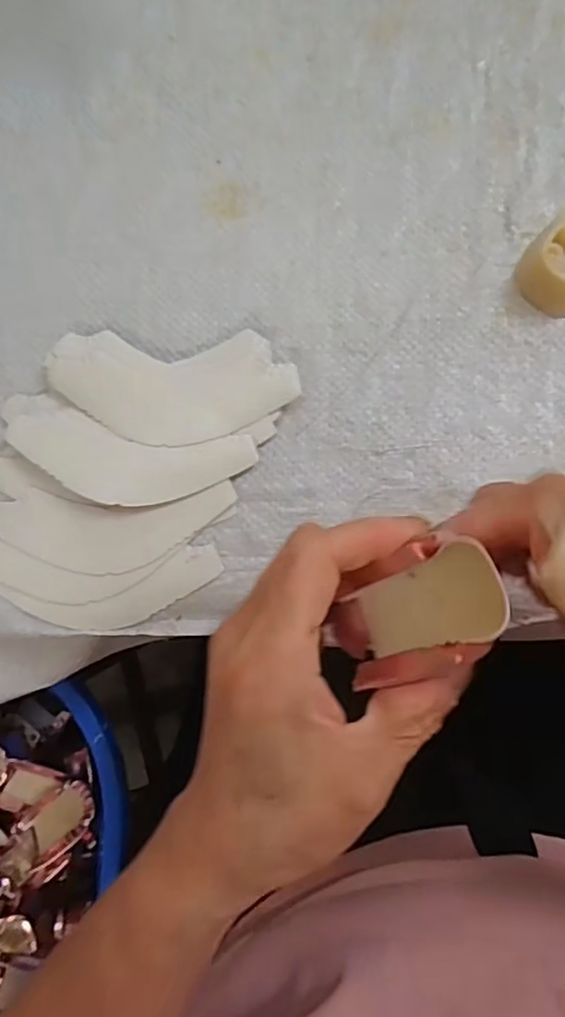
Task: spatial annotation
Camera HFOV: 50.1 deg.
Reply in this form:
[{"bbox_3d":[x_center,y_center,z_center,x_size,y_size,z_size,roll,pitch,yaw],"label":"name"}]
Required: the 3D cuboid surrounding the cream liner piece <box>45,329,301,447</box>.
[{"bbox_3d":[-0.054,-0.056,0.286,0.117,0.012,0.052,3,83,7],"label":"cream liner piece"}]

